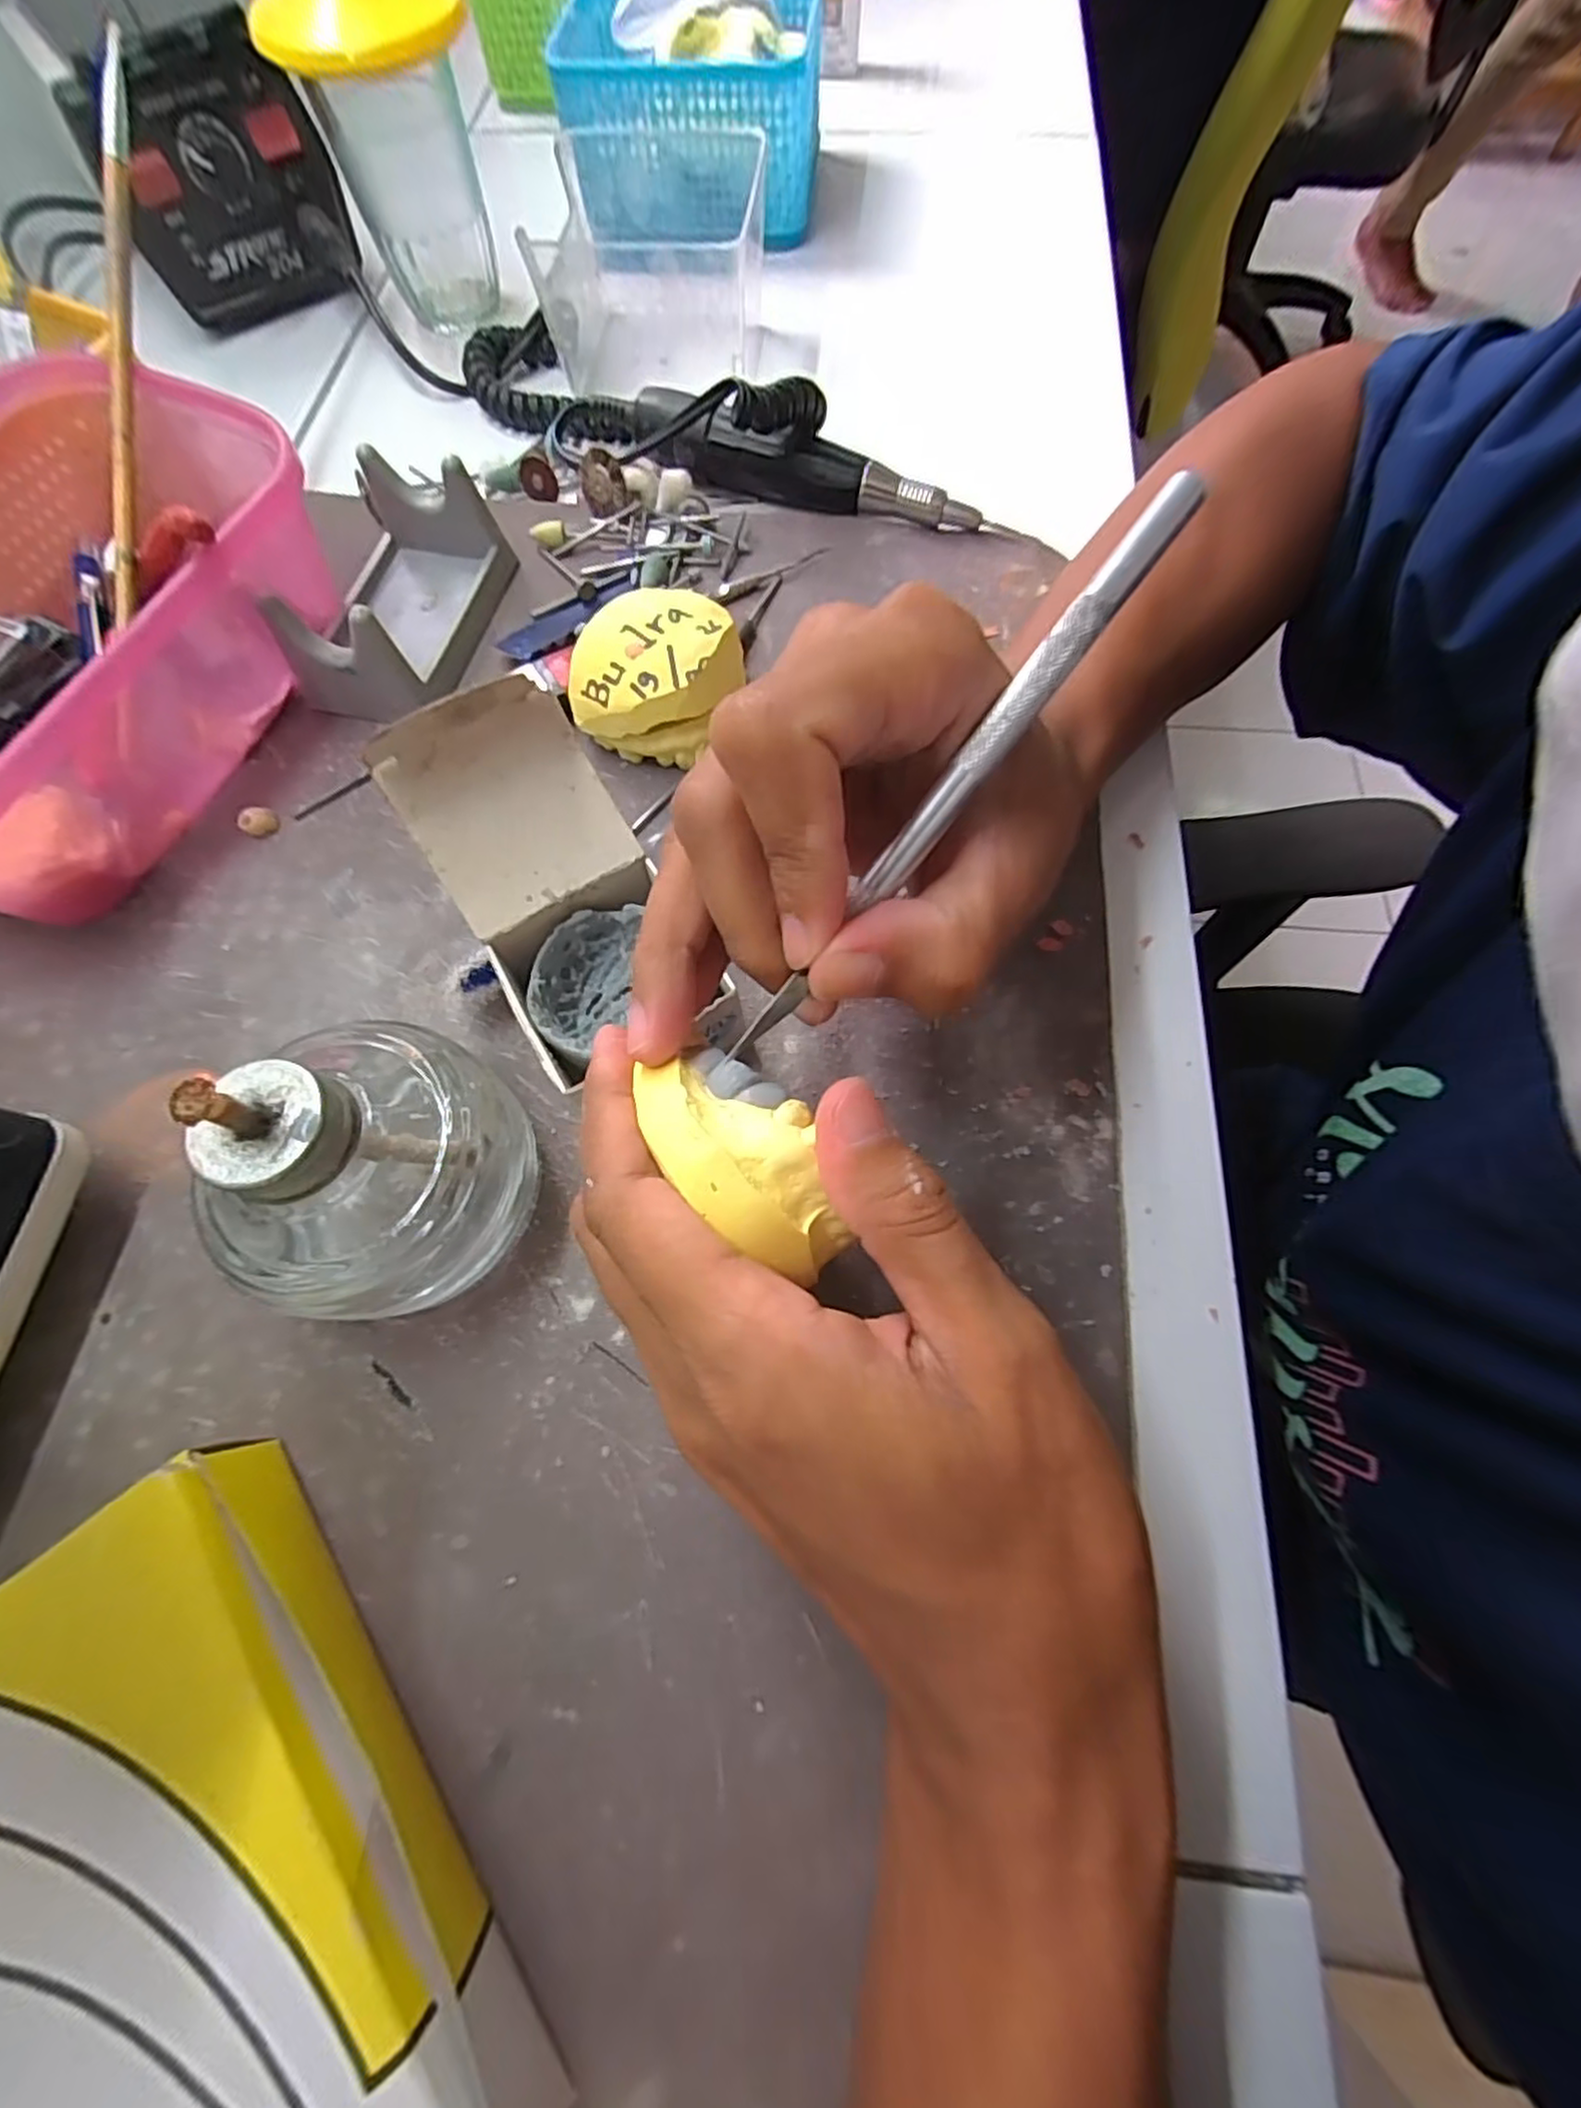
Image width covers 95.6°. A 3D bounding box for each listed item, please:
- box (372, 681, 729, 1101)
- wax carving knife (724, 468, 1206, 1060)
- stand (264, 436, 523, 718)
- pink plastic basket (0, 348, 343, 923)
[{"bbox_3d":[-0.063,-0.043,0.206,0.053,0.072,0.091,-32,72,-10],"label":"box"},{"bbox_3d":[0.034,-0.055,0.142,0.008,0.005,0.130,40,96,14],"label":"wax carving knife"},{"bbox_3d":[-0.155,-0.182,0.278,0.060,0.036,0.100,9,70,4],"label":"stand"},{"bbox_3d":[-0.248,-0.137,0.247,0.124,0.066,0.191,15,71,7],"label":"pink plastic basket"}]

